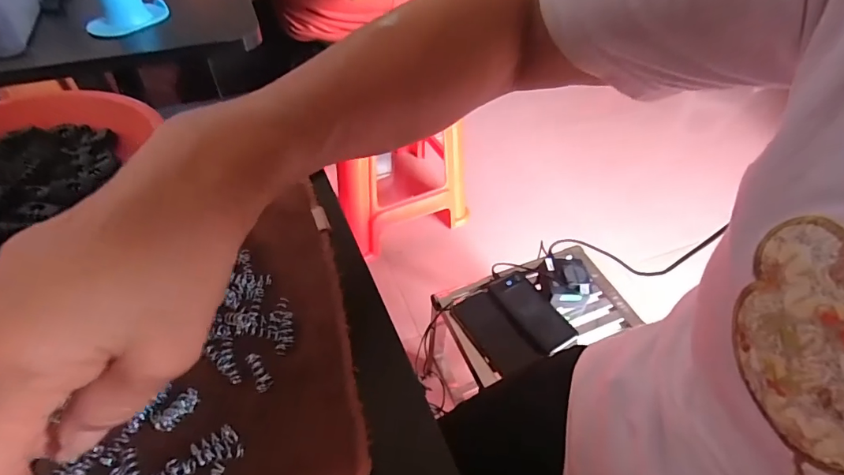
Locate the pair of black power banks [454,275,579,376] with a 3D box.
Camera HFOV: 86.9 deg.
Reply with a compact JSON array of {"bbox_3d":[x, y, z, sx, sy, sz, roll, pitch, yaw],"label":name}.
[{"bbox_3d":[0.158,0.141,0.760,0.155,0.031,0.157,-22,53,-20],"label":"pair of black power banks"}]

